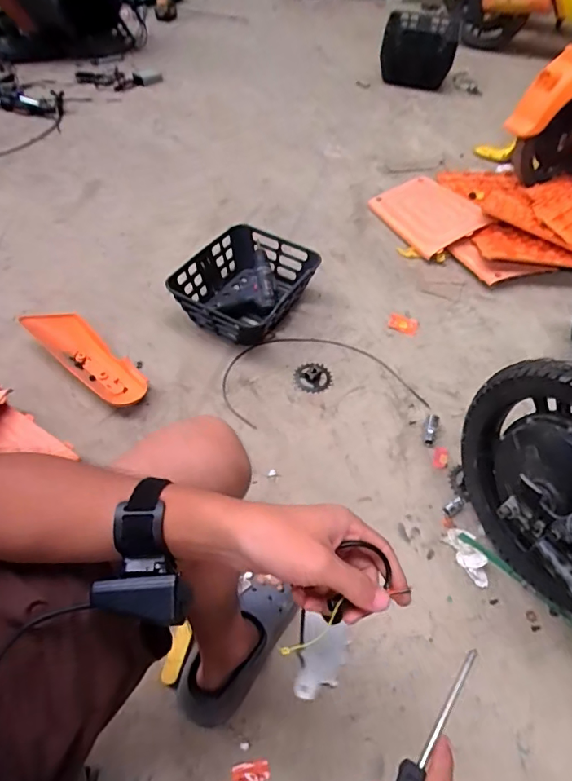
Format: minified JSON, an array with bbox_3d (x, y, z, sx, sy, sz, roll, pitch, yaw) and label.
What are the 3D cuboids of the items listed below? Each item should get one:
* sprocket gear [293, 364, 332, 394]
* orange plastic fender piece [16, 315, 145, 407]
[{"bbox_3d":[0.061,-0.031,1.076,0.084,0.011,0.080,-1,53,-3],"label":"sprocket gear"},{"bbox_3d":[-0.440,-0.079,1.054,0.324,0.030,0.098,39,72,13],"label":"orange plastic fender piece"}]

